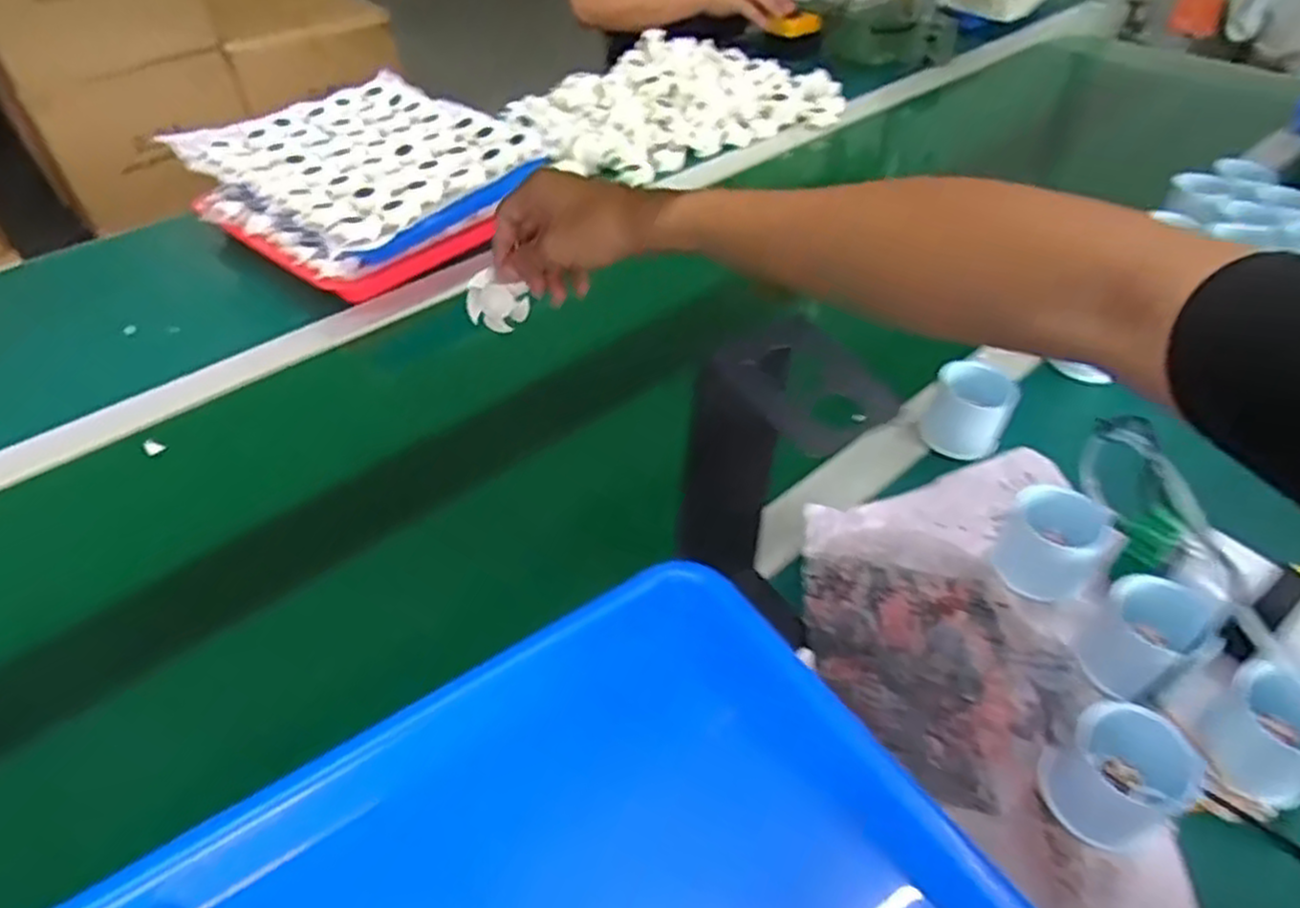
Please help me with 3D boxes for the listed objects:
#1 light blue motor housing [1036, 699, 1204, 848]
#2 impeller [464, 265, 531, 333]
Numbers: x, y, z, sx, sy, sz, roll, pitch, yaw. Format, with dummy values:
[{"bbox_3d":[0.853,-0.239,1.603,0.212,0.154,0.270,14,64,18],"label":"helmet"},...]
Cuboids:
[{"bbox_3d":[0.232,0.156,0.377,0.054,0.045,0.054,-1,44,1],"label":"light blue motor housing"},{"bbox_3d":[-0.109,-0.110,0.548,0.044,0.044,0.012,0,44,2],"label":"impeller"}]

